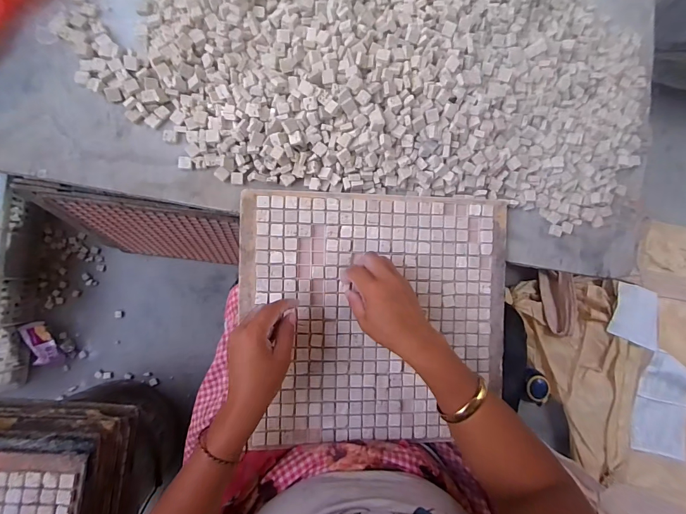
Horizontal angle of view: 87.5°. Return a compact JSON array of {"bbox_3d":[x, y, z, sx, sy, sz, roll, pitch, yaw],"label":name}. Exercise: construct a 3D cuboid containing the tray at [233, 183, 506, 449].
[{"bbox_3d":[0.044,0.078,0.462,0.343,0.033,0.313,1,85,-8],"label":"tray"}]

